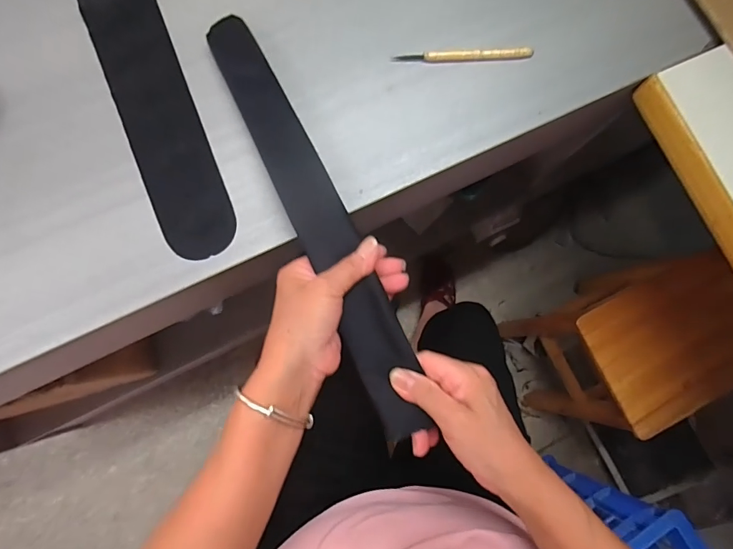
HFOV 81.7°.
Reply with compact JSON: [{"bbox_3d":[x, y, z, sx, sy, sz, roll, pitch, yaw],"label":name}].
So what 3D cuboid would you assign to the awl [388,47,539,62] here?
[{"bbox_3d":[0.100,-0.223,0.431,0.141,0.010,0.011,-4,80,-5],"label":"awl"}]

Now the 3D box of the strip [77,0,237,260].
[{"bbox_3d":[-0.223,-0.212,0.411,0.067,0.010,0.418,-22,82,-8],"label":"strip"}]

